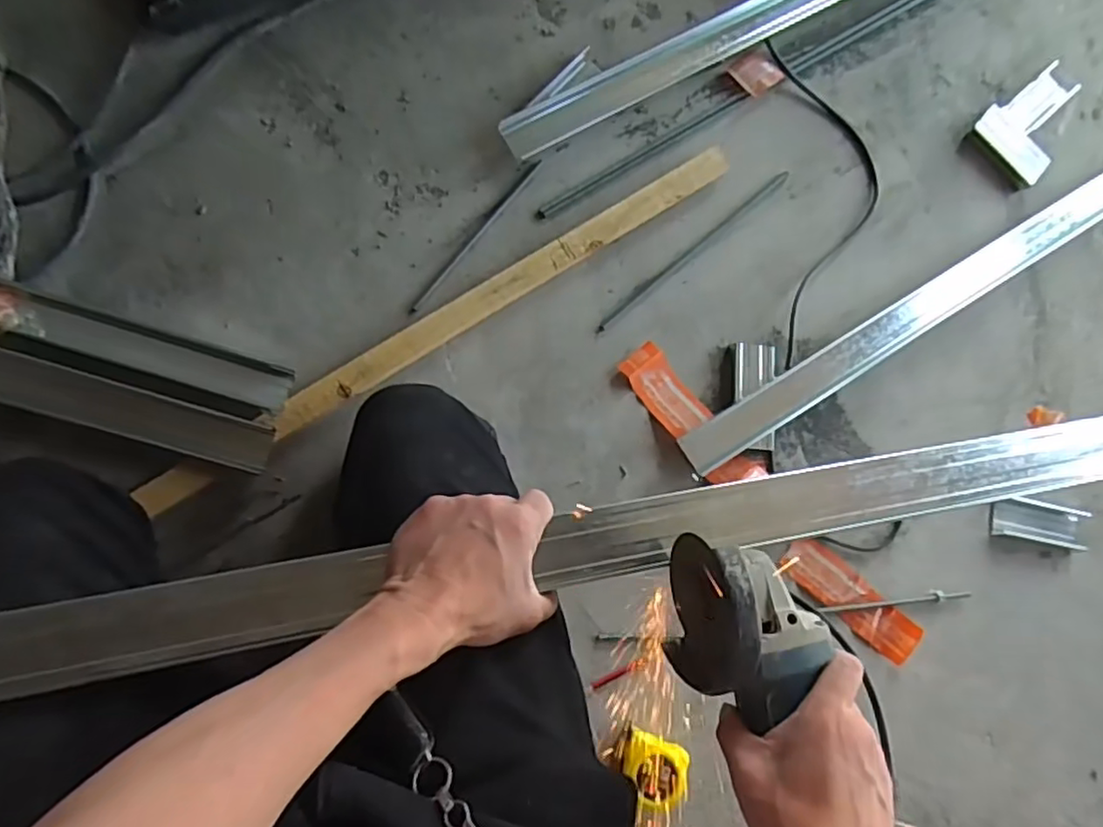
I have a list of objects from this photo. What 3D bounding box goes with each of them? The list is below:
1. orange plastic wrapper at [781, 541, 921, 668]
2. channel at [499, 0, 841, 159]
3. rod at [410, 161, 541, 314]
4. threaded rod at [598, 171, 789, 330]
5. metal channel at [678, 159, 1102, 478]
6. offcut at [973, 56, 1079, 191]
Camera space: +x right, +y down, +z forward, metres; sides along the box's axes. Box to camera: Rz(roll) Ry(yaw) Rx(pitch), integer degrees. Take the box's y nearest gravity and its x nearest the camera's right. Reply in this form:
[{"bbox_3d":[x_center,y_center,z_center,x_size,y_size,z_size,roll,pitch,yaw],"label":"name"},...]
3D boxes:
[{"bbox_3d":[0.347,0.213,0.747,0.176,0.020,0.055,41,81,-3],"label":"orange plastic wrapper"},{"bbox_3d":[0.437,-0.599,0.835,1.158,0.029,0.059,-30,90,-10],"label":"channel"},{"bbox_3d":[-0.084,-0.198,0.718,0.010,0.008,0.221,39,81,-3],"label":"rod"},{"bbox_3d":[0.168,-0.196,0.770,0.306,0.007,0.014,-40,91,-10],"label":"threaded rod"},{"bbox_3d":[0.700,-0.278,0.845,1.300,0.028,0.062,-31,90,-10],"label":"metal channel"},{"bbox_3d":[0.644,-0.391,0.864,0.105,0.020,0.167,44,80,-2],"label":"offcut"}]

